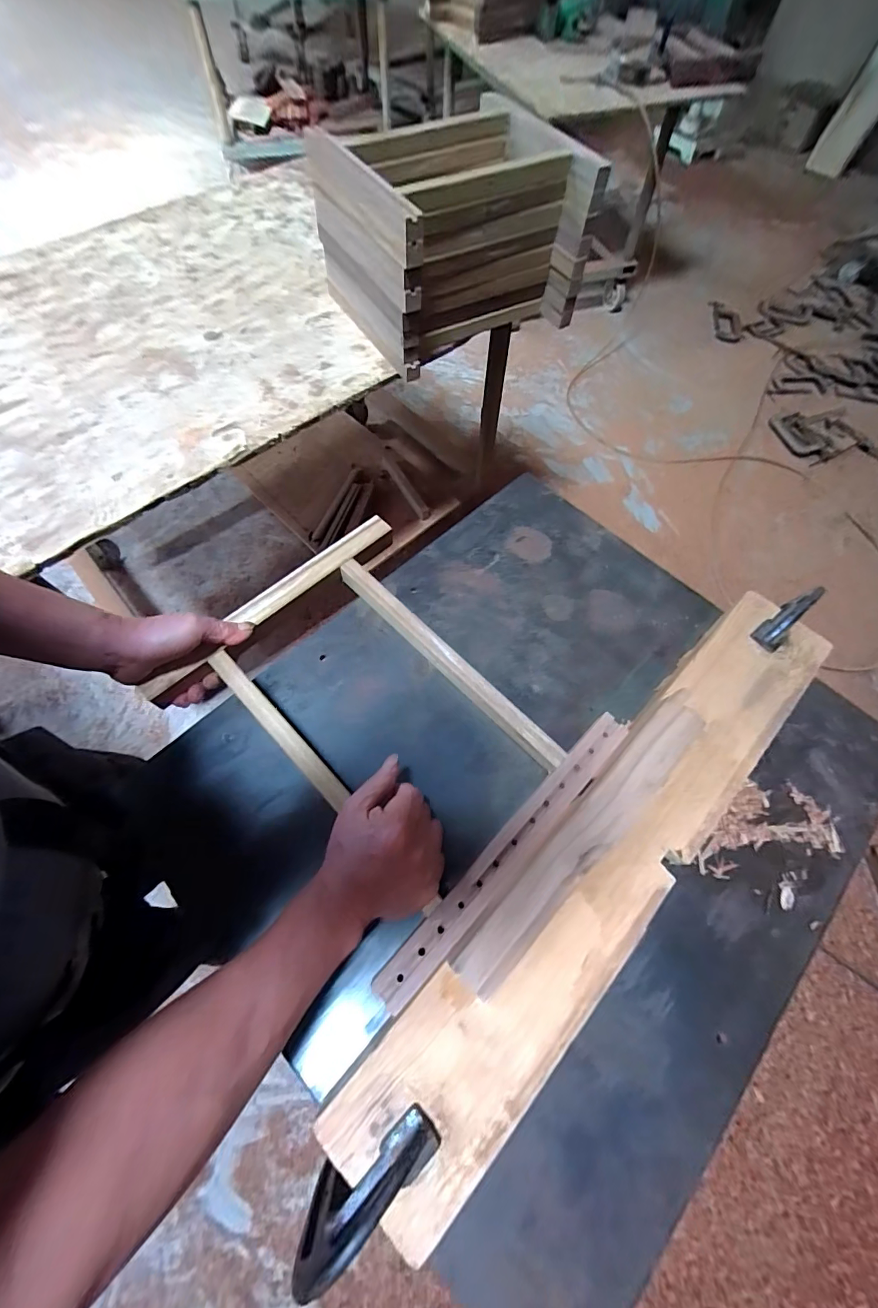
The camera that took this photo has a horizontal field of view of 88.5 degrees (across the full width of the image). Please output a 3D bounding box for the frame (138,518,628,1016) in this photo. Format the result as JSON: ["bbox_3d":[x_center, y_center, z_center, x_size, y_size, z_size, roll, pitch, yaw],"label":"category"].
[{"bbox_3d":[-0.054,0.060,0.459,0.387,0.033,0.313,41,69,18],"label":"frame"}]

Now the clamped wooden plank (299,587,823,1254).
[{"bbox_3d":[0.158,0.159,0.396,0.121,0.051,0.659,42,70,17],"label":"clamped wooden plank"}]

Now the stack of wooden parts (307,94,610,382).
[{"bbox_3d":[0.030,-0.769,0.830,0.444,0.234,0.322,-31,69,-15],"label":"stack of wooden parts"}]

